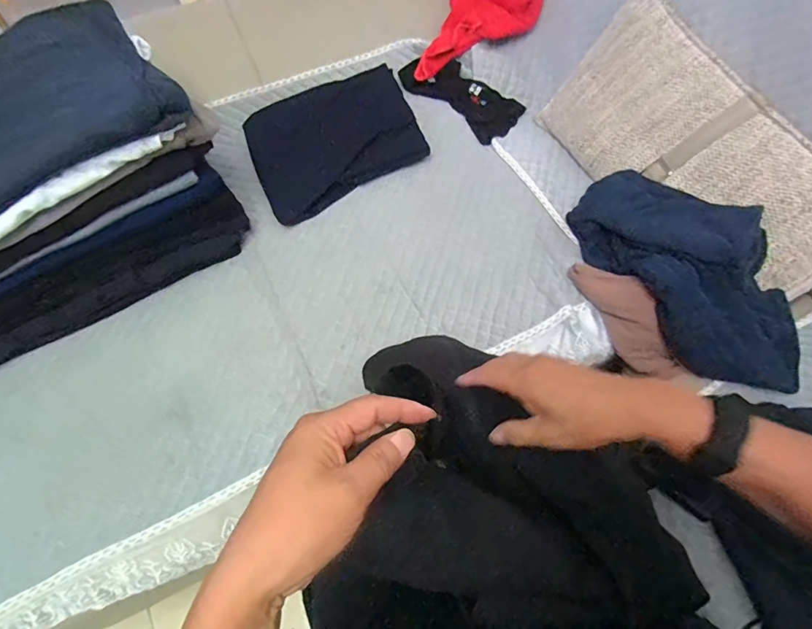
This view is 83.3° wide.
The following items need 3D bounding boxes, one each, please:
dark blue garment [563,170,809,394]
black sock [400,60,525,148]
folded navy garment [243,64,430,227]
[{"bbox_3d":[0.501,-0.081,0.792,0.216,0.107,0.459,-29,66,-14],"label":"dark blue garment"},{"bbox_3d":[0.131,-0.525,1.086,0.294,0.040,0.149,40,69,18],"label":"black sock"},{"bbox_3d":[-0.157,-0.389,0.980,0.357,0.077,0.292,-25,65,-13],"label":"folded navy garment"}]

